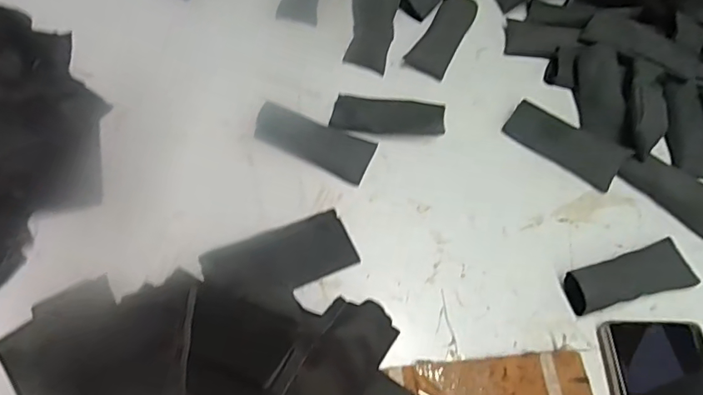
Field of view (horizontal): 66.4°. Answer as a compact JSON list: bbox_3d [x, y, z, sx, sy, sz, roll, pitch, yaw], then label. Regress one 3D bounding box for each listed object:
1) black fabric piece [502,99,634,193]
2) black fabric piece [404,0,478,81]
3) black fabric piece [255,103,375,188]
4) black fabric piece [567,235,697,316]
[{"bbox_3d":[0.190,-0.048,0.481,0.102,0.007,0.040,32,88,19],"label":"black fabric piece"},{"bbox_3d":[0.094,-0.164,0.538,0.038,0.020,0.098,27,62,14],"label":"black fabric piece"},{"bbox_3d":[-0.033,-0.051,0.473,0.105,0.017,0.042,21,60,10],"label":"black fabric piece"},{"bbox_3d":[0.217,0.062,0.414,0.106,0.020,0.037,-17,61,-12],"label":"black fabric piece"}]

